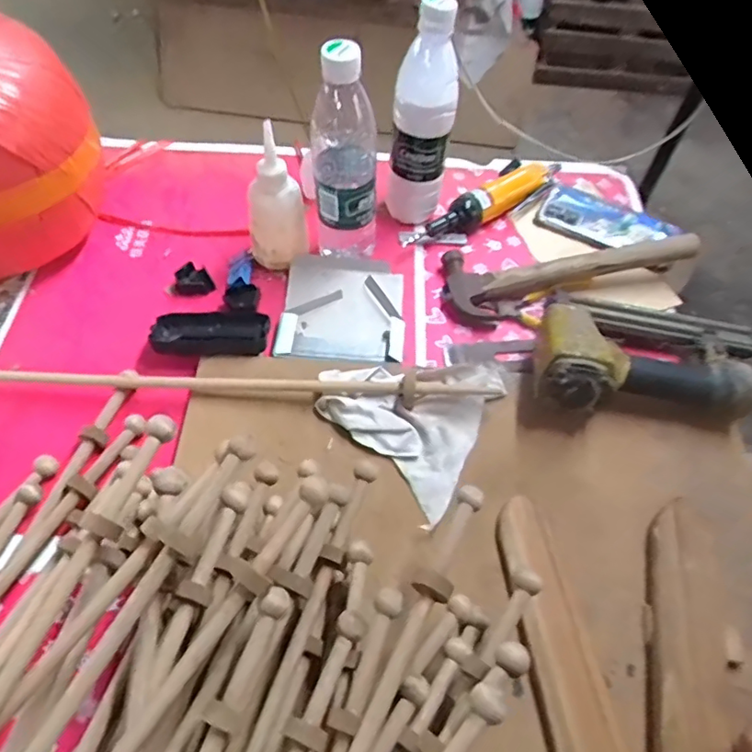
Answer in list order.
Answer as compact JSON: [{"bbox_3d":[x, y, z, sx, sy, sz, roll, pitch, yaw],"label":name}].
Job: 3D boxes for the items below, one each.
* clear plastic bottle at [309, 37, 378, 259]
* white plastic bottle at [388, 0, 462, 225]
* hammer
[{"bbox_3d":[-0.029,-0.202,0.560,0.068,0.226,0.065,-1,56,-5],"label":"clear plastic bottle"},{"bbox_3d":[0.050,-0.268,0.613,0.067,0.238,0.060,3,56,-2],"label":"white plastic bottle"},{"bbox_3d":[0.209,-0.127,0.632,0.269,0.063,0.092,-10,57,-11],"label":"hammer"}]

